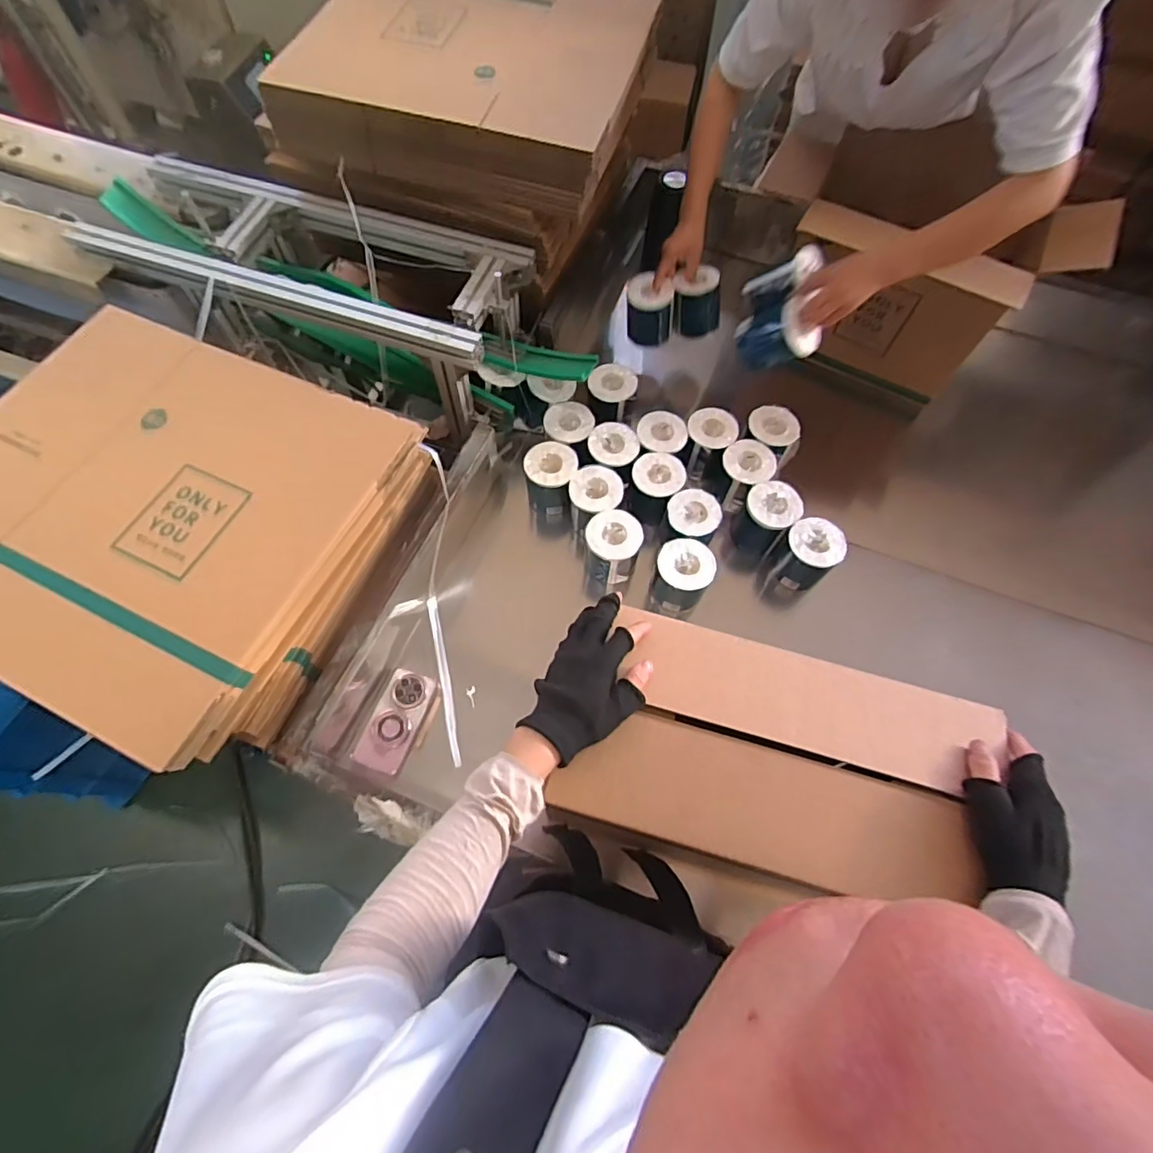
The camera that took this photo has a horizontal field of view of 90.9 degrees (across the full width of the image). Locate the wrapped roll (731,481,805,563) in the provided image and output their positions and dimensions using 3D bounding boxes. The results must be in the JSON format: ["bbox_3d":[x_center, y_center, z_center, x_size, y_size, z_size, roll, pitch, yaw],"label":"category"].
[{"bbox_3d":[0.353,-0.104,1.058,0.095,0.135,0.087,0,64,-1],"label":"wrapped roll"}]

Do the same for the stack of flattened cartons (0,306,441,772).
[{"bbox_3d":[-0.605,-0.088,0.853,0.595,0.186,0.553,21,66,9],"label":"stack of flattened cartons"}]

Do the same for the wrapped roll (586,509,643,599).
[{"bbox_3d":[0.063,-0.037,1.041,0.092,0.168,0.097,0,64,-1],"label":"wrapped roll"}]

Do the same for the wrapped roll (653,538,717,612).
[{"bbox_3d":[0.186,-0.001,0.997,0.092,0.115,0.087,0,64,-1],"label":"wrapped roll"}]

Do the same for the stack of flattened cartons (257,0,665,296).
[{"bbox_3d":[-0.197,-0.908,1.126,0.617,0.274,0.523,16,65,7],"label":"stack of flattened cartons"}]

